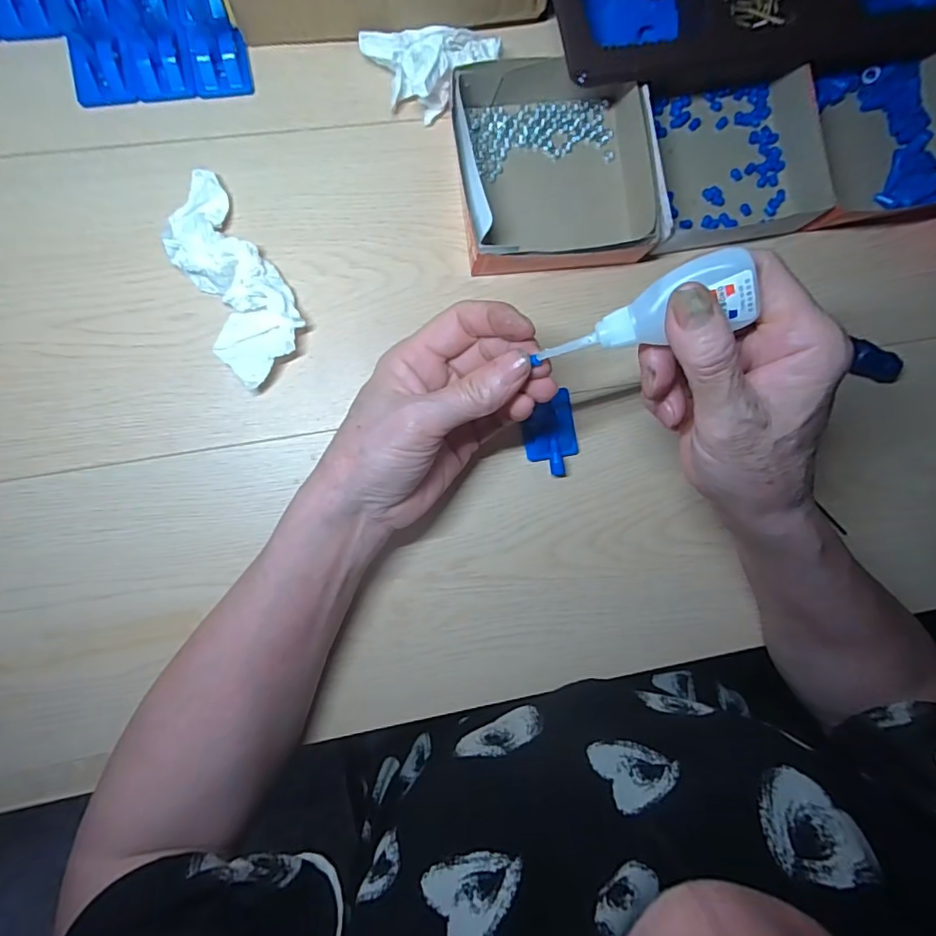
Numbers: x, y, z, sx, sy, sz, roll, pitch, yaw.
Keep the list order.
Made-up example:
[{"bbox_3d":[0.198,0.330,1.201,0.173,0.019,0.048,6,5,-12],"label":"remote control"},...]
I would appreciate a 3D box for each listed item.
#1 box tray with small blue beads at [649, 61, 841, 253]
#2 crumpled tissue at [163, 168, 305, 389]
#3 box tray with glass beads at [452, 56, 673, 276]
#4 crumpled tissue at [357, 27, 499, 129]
[{"bbox_3d":[0.177,-0.208,0.363,0.113,0.034,0.109,-10,91,-6],"label":"box tray with small blue beads"},{"bbox_3d":[-0.145,-0.118,0.330,0.053,0.022,0.130,-26,92,-6],"label":"crumpled tissue"},{"bbox_3d":[0.057,-0.196,0.346,0.127,0.034,0.137,-5,90,-6],"label":"box tray with glass beads"},{"bbox_3d":[-0.023,-0.259,0.339,0.069,0.033,0.059,-30,93,-5],"label":"crumpled tissue"}]

